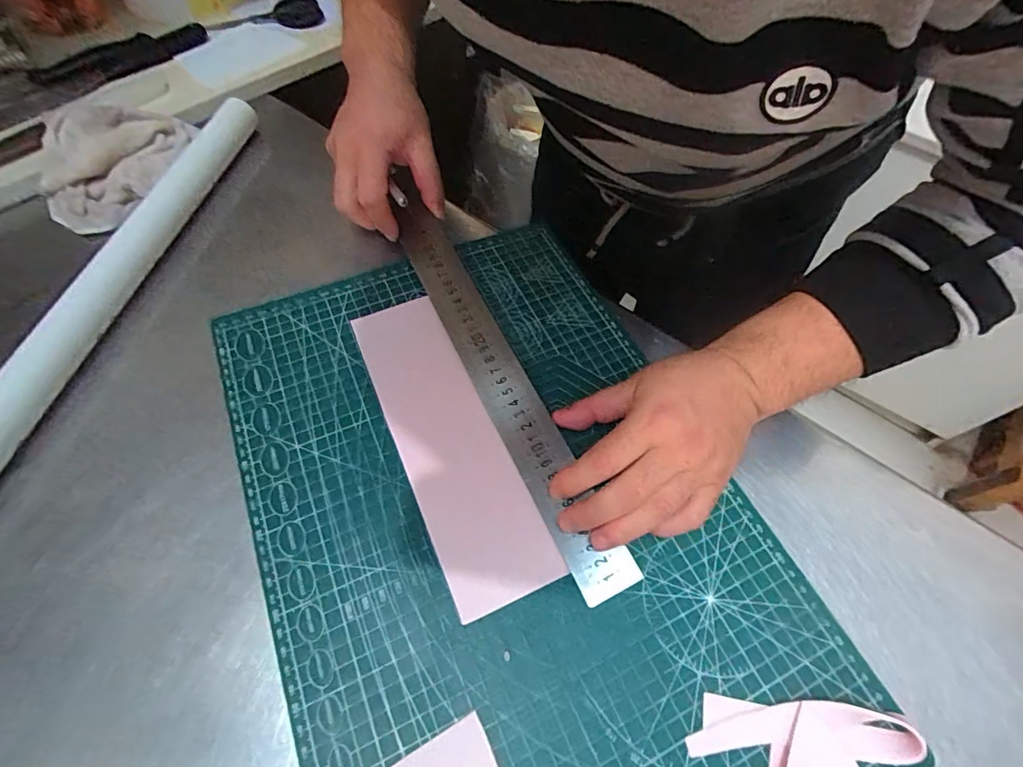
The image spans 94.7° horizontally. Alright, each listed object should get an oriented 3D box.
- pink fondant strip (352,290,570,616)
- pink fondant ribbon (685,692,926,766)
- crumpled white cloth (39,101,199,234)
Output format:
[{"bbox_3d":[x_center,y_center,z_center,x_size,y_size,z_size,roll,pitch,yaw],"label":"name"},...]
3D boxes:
[{"bbox_3d":[-0.049,0.034,0.332,0.067,0.009,0.235,-22,65,-13],"label":"pink fondant strip"},{"bbox_3d":[0.150,0.194,0.239,0.107,0.019,0.059,10,62,3],"label":"pink fondant ribbon"},{"bbox_3d":[-0.376,-0.208,0.439,0.116,0.038,0.143,-3,62,-4],"label":"crumpled white cloth"}]

